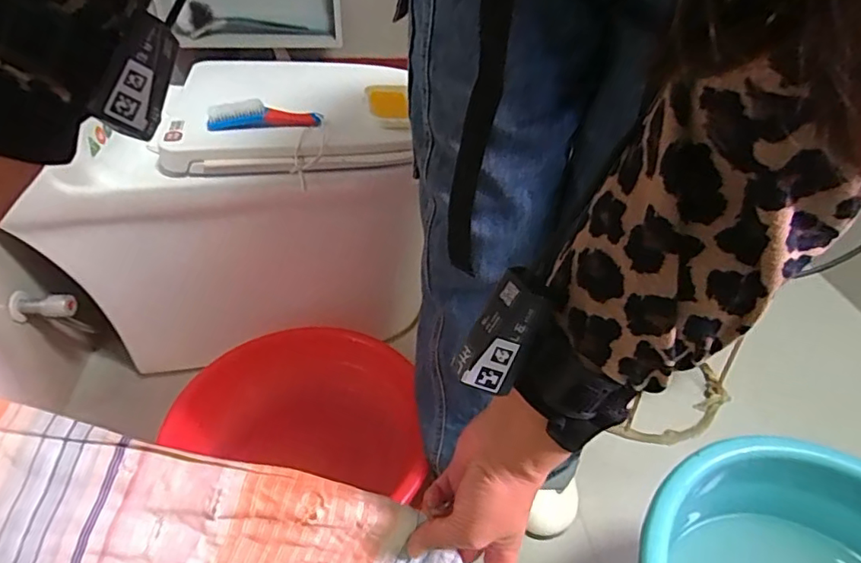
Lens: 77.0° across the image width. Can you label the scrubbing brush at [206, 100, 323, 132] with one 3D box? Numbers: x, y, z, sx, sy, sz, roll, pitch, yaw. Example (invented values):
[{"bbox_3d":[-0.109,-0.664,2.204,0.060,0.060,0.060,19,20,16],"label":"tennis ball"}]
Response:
[{"bbox_3d":[-0.226,-0.228,0.744,0.152,0.037,0.037,-14,41,-19],"label":"scrubbing brush"}]

